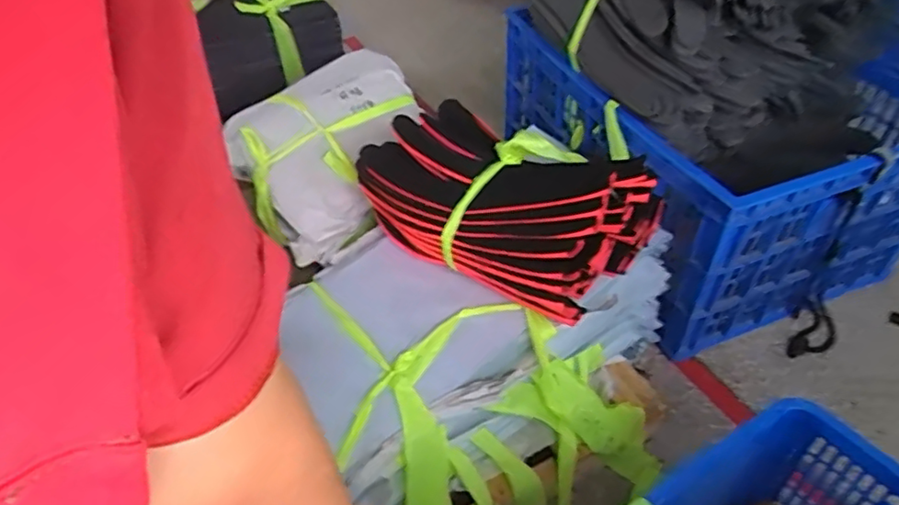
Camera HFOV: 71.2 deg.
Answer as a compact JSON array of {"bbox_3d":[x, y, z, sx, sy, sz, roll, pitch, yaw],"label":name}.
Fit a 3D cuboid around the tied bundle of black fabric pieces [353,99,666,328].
[{"bbox_3d":[0.092,-0.094,1.076,0.457,0.167,0.292,26,50,26],"label":"tied bundle of black fabric pieces"}]

